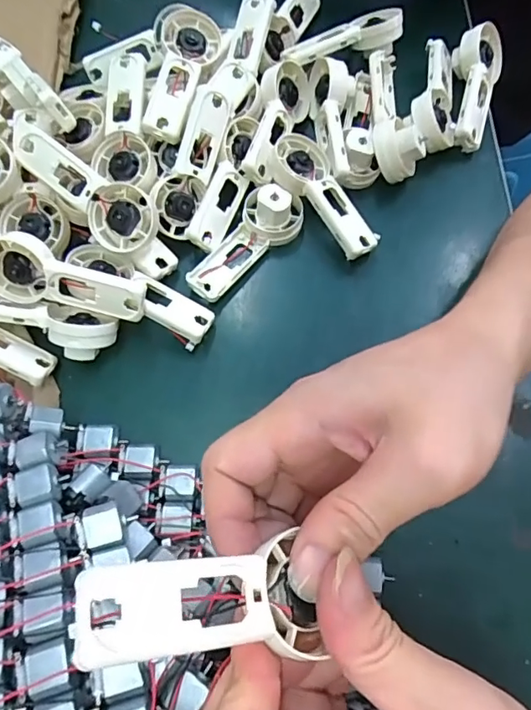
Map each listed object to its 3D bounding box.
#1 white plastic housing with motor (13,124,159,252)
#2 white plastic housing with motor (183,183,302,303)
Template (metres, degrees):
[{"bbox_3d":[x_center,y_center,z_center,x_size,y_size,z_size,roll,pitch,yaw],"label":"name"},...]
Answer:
[{"bbox_3d":[-0.113,-0.103,0.311,0.105,0.027,0.036,37,74,-5],"label":"white plastic housing with motor"},{"bbox_3d":[-0.011,-0.072,0.331,0.037,0.025,0.090,31,73,13],"label":"white plastic housing with motor"}]

